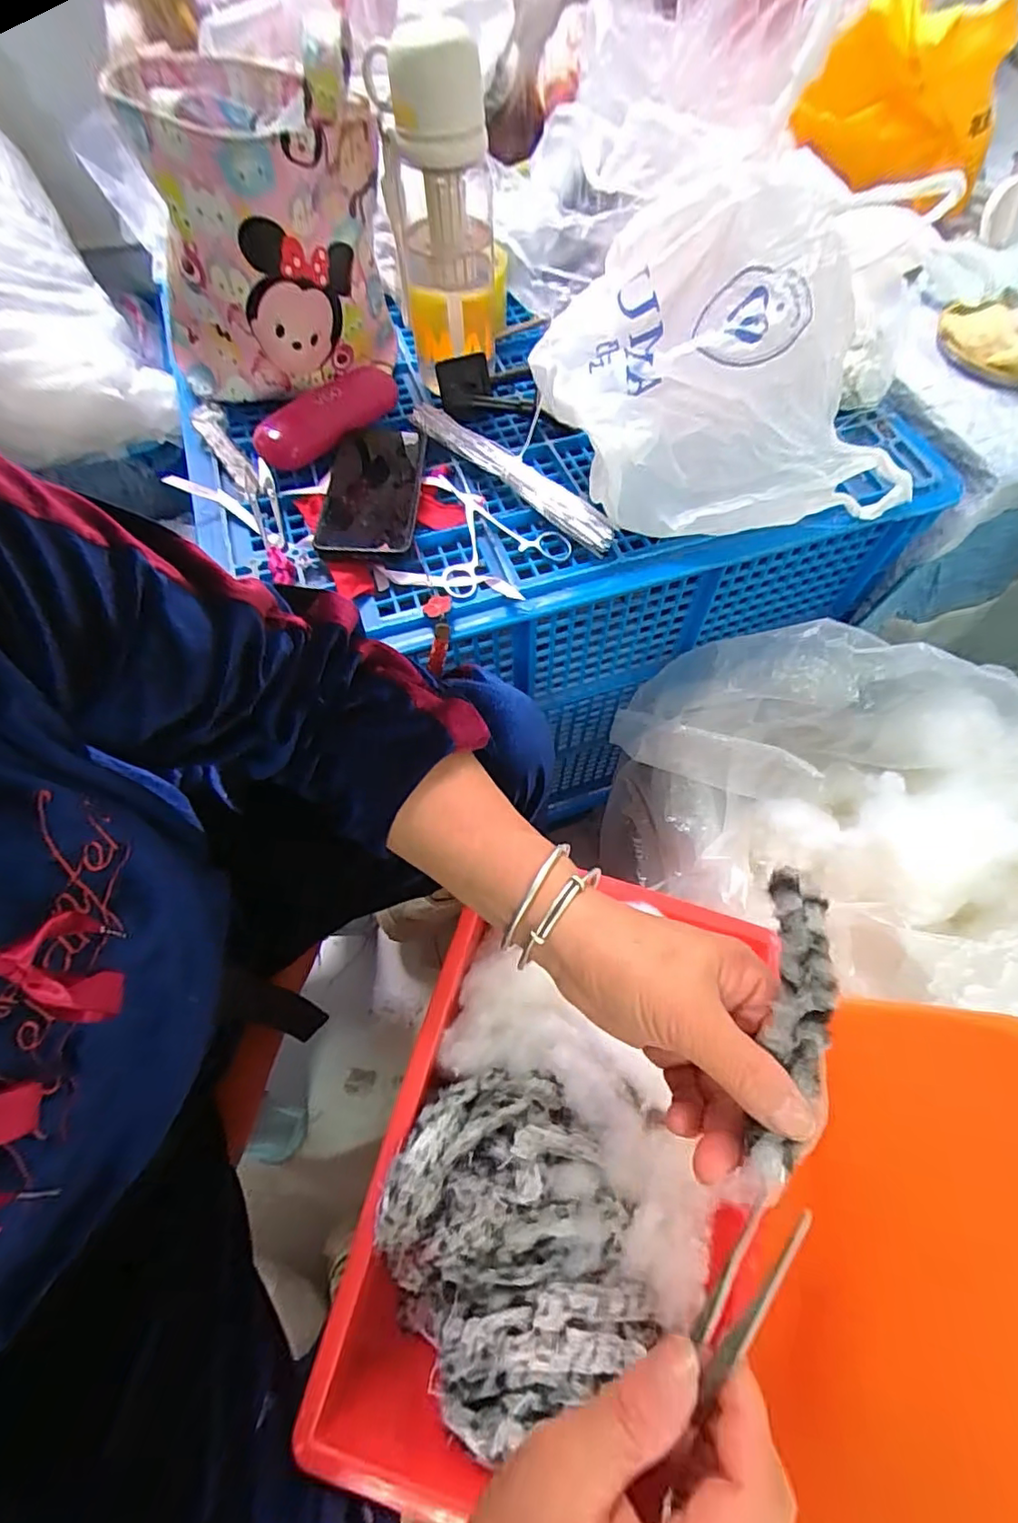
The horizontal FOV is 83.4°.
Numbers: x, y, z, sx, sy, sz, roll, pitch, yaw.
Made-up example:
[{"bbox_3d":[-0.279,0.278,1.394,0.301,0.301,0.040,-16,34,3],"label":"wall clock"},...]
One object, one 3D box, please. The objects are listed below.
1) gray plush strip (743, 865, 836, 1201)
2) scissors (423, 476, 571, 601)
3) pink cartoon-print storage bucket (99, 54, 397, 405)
[{"bbox_3d":[0.118,0.108,0.235,0.025,0.014,0.124,13,72,7],"label":"gray plush strip"},{"bbox_3d":[-0.021,-0.206,0.498,0.112,0.018,0.133,-22,66,-10],"label":"scissors"},{"bbox_3d":[-0.207,-0.424,0.475,0.199,0.200,0.081,-9,64,-4],"label":"pink cartoon-print storage bucket"}]

